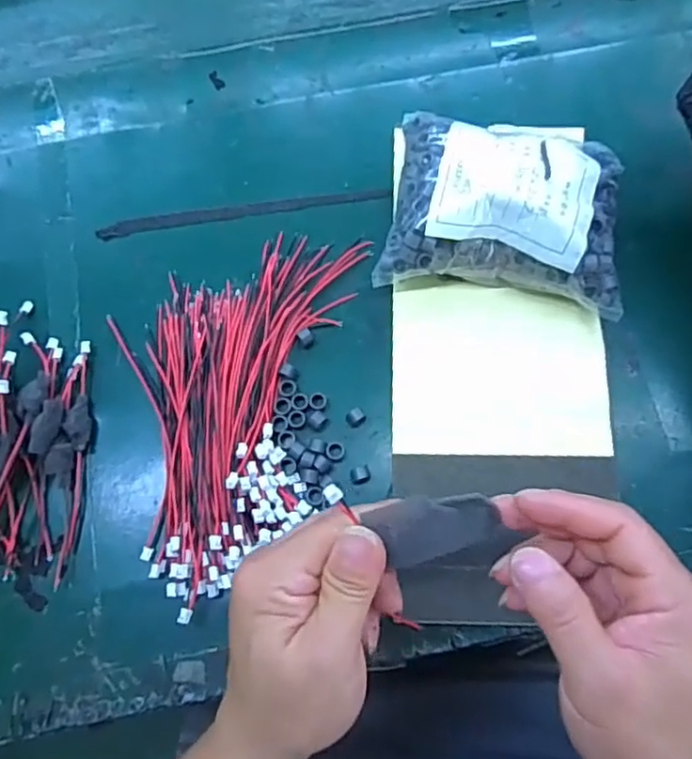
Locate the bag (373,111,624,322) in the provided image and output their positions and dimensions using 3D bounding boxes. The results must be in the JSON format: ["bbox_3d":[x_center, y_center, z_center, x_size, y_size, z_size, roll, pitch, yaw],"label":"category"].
[{"bbox_3d":[0.091,-0.095,0.361,0.134,0.054,0.096,8,75,3],"label":"bag"}]

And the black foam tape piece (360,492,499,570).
[{"bbox_3d":[0.037,0.063,0.267,0.061,0.010,0.026,-1,74,-21],"label":"black foam tape piece"}]

